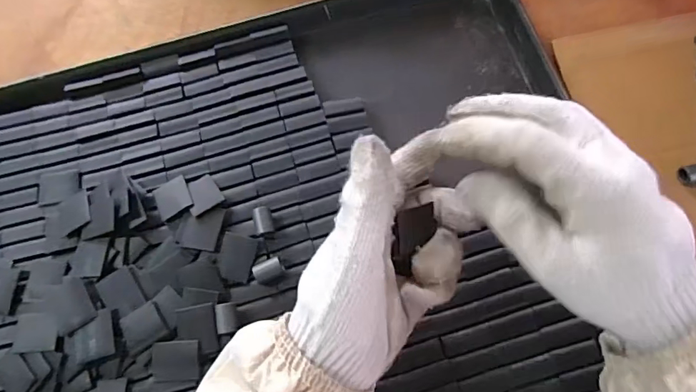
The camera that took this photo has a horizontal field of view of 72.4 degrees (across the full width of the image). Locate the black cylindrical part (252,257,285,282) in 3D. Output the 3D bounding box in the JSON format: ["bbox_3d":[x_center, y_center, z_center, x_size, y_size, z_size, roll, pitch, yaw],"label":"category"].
[{"bbox_3d":[-0.056,0.053,0.337,0.020,0.013,0.013,-22,70,-6],"label":"black cylindrical part"}]

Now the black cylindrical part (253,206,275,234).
[{"bbox_3d":[-0.062,0.019,0.352,0.013,0.010,0.021,-15,69,-3],"label":"black cylindrical part"}]

